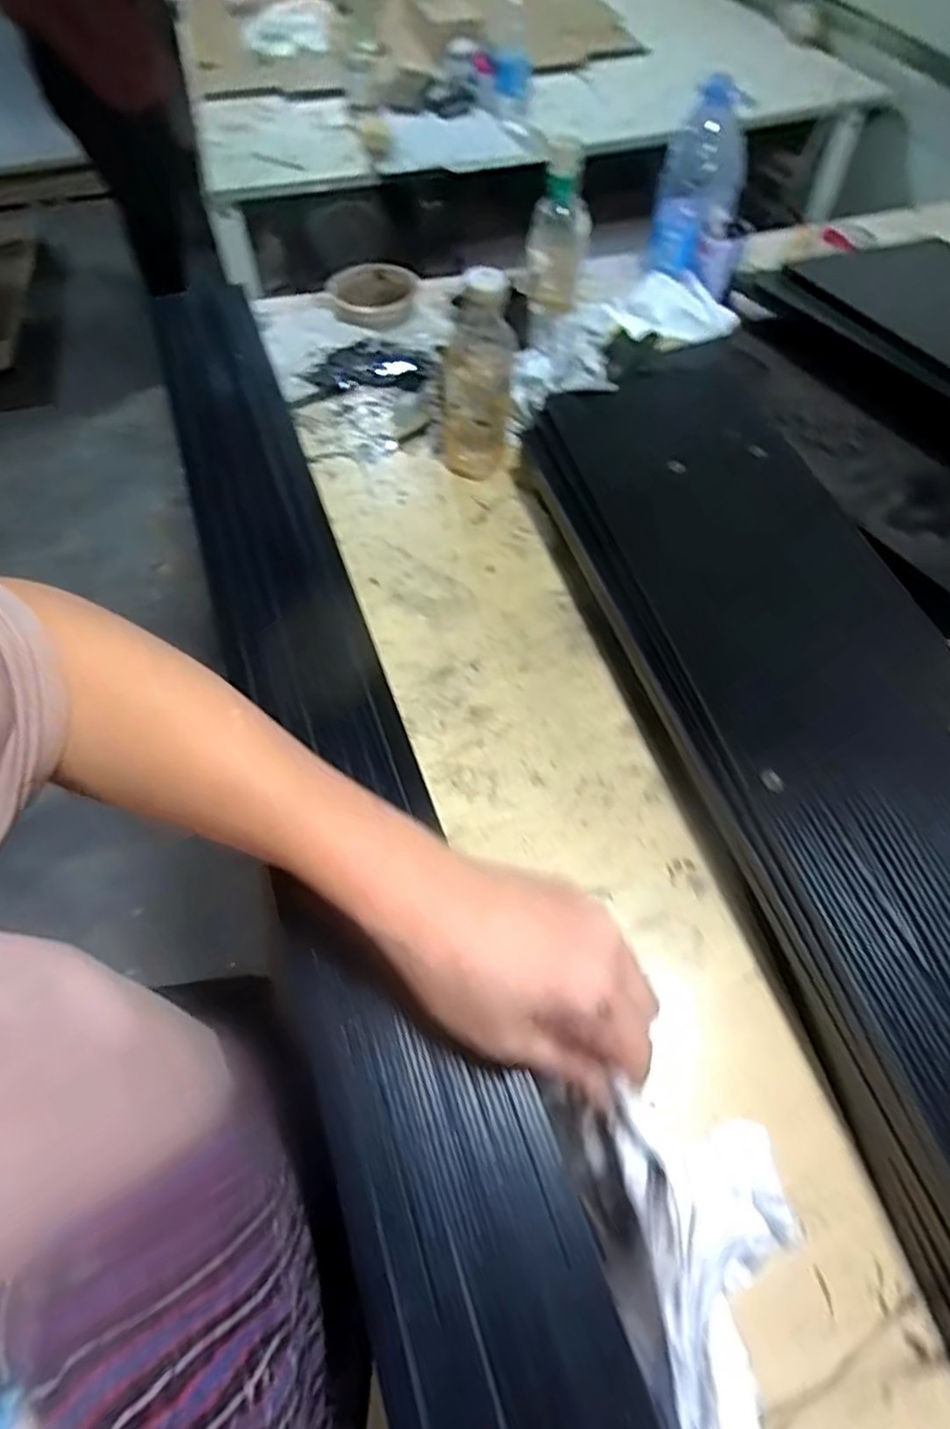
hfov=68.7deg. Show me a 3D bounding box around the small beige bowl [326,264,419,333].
[{"bbox_3d":[-0.148,-0.614,1.020,0.130,0.036,0.155,-5,58,-4],"label":"small beige bowl"}]

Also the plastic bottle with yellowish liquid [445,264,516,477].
[{"bbox_3d":[0.003,-0.352,0.739,0.074,0.210,0.062,2,58,0],"label":"plastic bottle with yellowish liquid"}]

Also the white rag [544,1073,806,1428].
[{"bbox_3d":[0.100,0.225,0.278,0.091,0.080,0.157,-19,61,-13],"label":"white rag"}]

